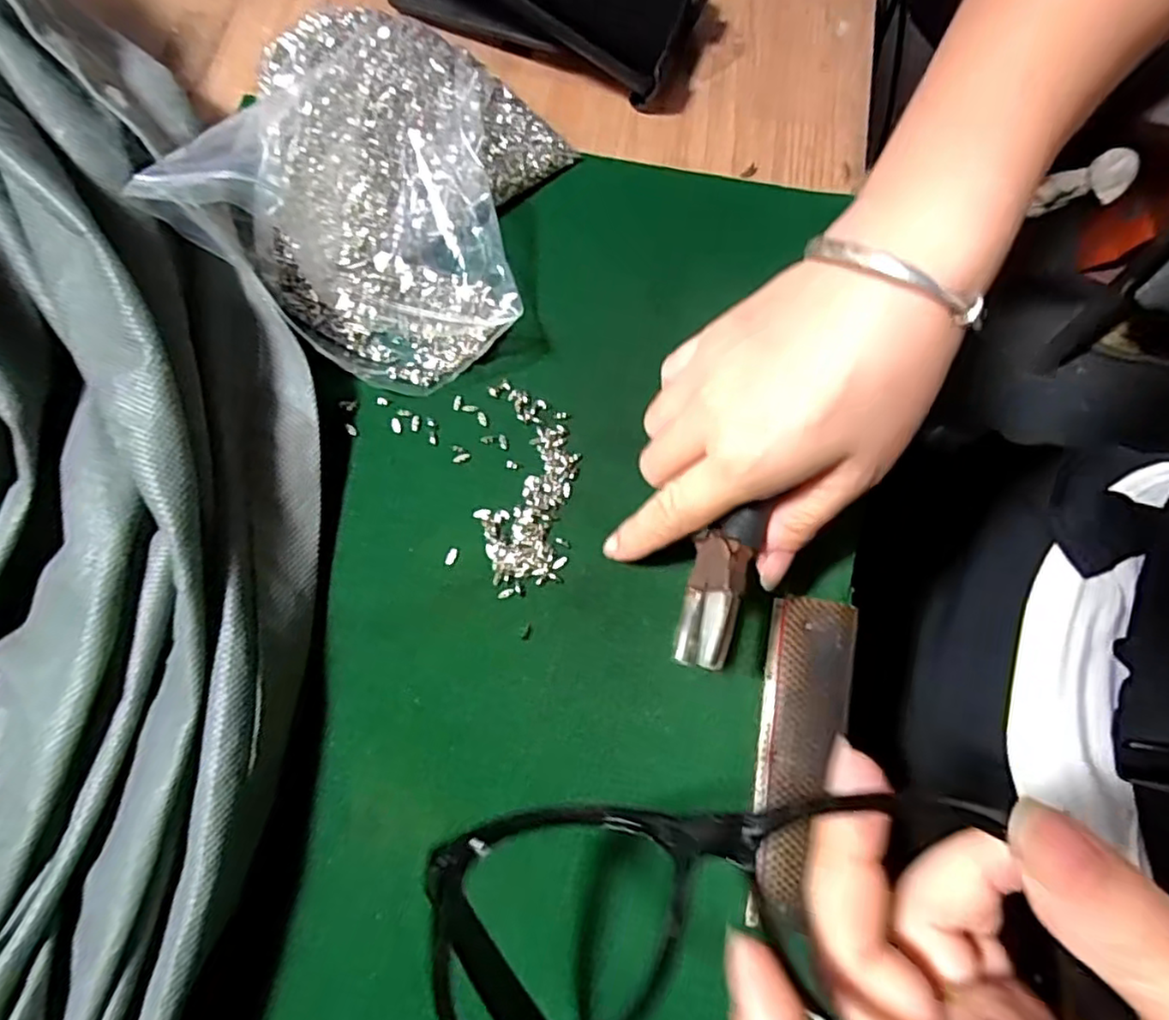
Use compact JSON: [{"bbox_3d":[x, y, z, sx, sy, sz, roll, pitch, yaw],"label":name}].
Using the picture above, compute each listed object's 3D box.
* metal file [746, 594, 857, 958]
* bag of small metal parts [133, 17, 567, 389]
[{"bbox_3d":[0.083,0.093,0.254,0.033,0.006,0.119,10,73,2],"label":"metal file"},{"bbox_3d":[-0.085,-0.145,0.300,0.155,0.041,0.152,34,76,7],"label":"bag of small metal parts"}]

